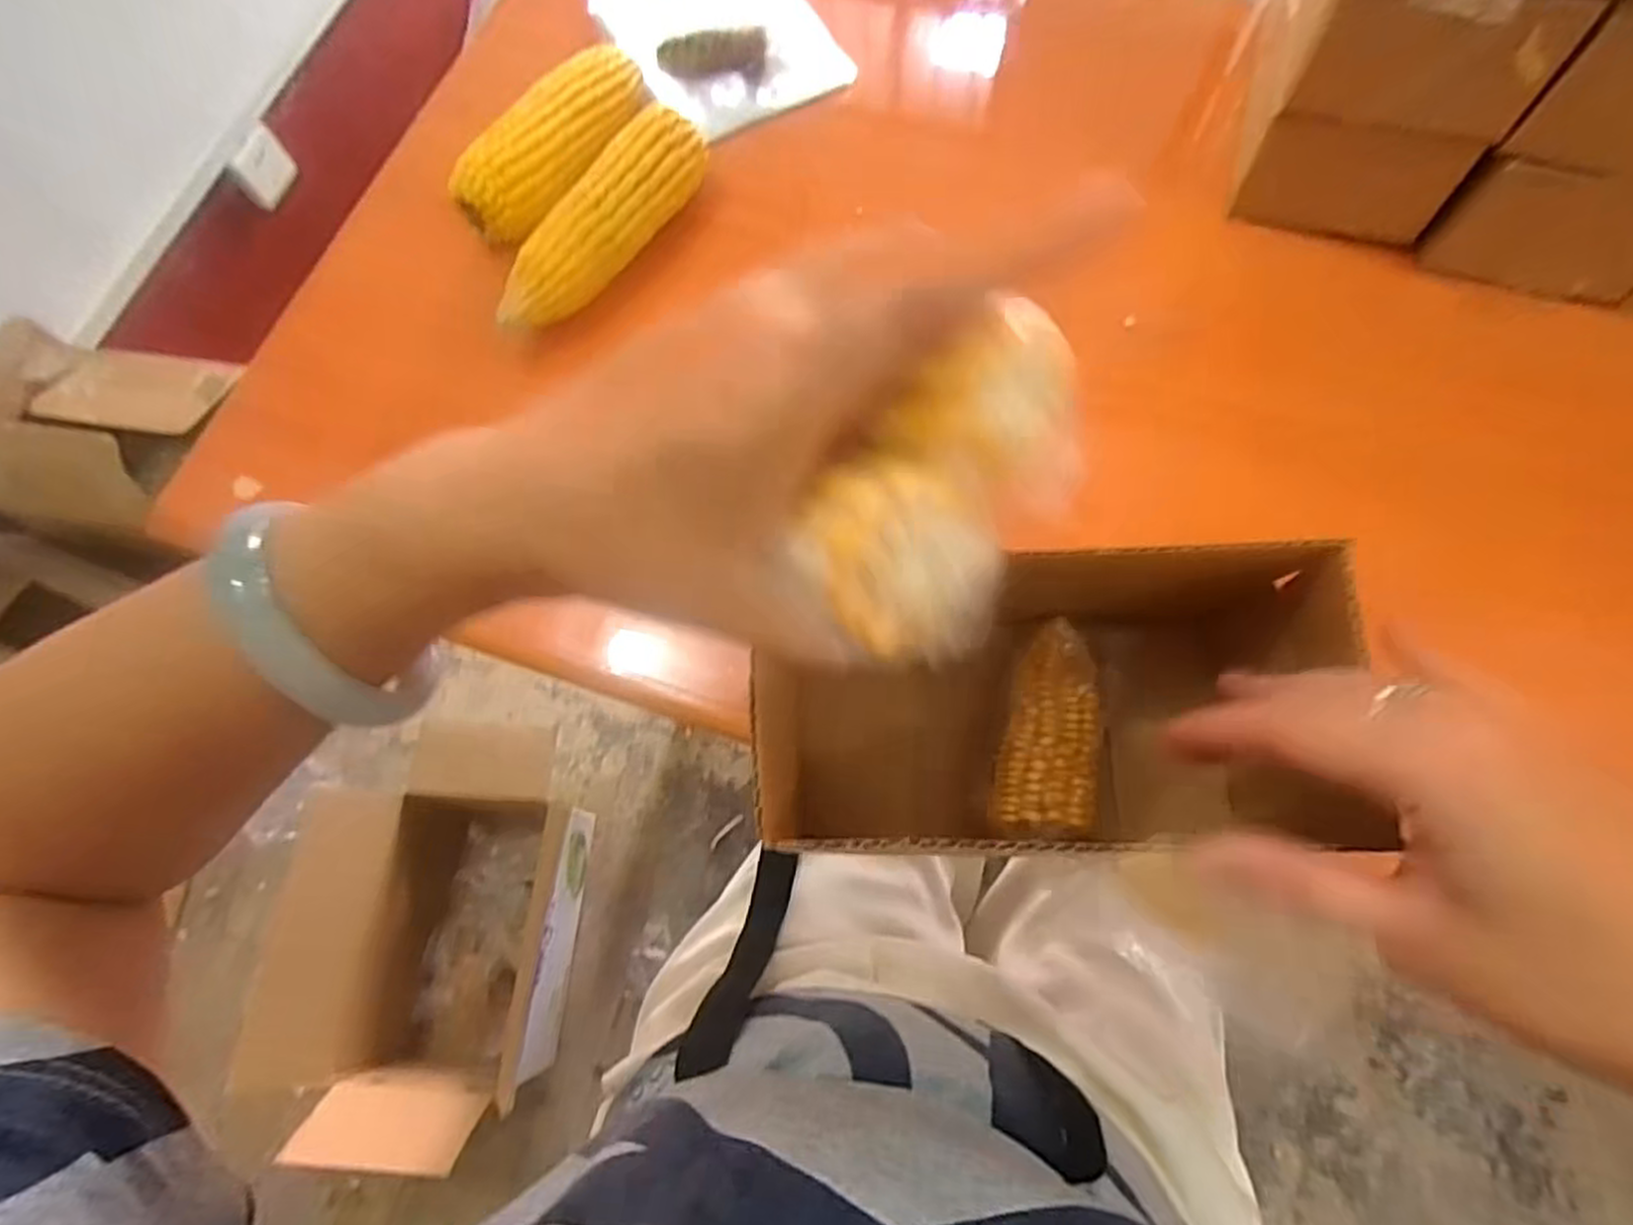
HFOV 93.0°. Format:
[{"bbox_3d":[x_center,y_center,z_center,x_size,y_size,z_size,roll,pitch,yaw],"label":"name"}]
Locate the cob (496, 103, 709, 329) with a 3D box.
[{"bbox_3d":[-0.127,-0.236,0.465,0.045,0.041,0.174,29,75,11],"label":"cob"}]

